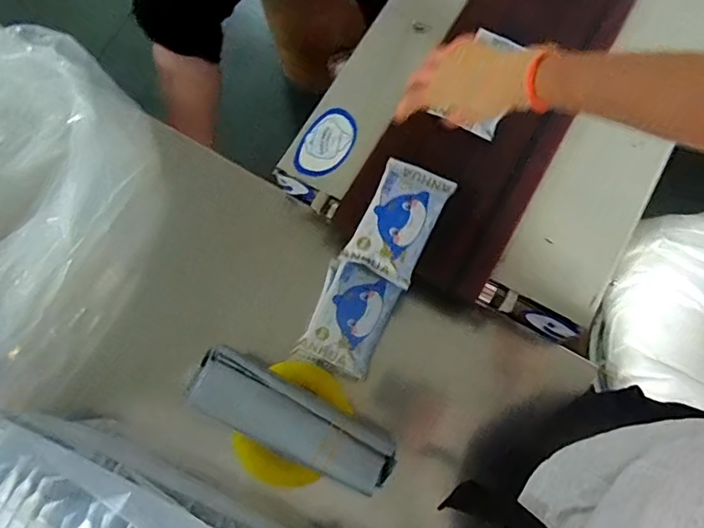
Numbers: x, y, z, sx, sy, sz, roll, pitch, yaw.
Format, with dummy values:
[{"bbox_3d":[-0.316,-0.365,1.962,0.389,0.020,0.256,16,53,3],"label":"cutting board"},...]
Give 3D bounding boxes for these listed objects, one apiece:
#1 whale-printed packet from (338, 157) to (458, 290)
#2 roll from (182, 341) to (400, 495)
[{"bbox_3d":[0.055,-0.054,0.584,0.084,0.020,0.143,25,78,8],"label":"whale-printed packet"},{"bbox_3d":[-0.070,0.172,0.548,0.240,0.021,0.072,26,78,8],"label":"roll"}]

